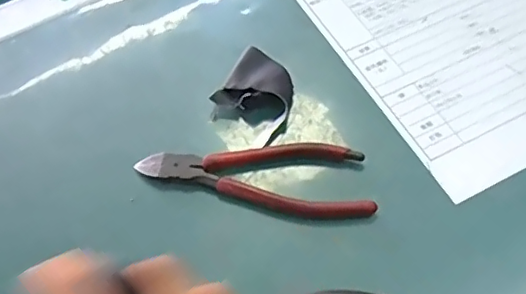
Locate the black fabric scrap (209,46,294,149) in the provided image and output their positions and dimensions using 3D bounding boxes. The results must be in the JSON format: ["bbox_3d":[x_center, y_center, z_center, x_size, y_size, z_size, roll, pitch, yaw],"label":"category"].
[{"bbox_3d":[-0.003,-0.039,0.414,0.055,0.019,0.062,32,65,20],"label":"black fabric scrap"}]

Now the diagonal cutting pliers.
[{"bbox_3d":[-0.005,0.018,0.382,0.156,0.013,0.050,6,59,6],"label":"diagonal cutting pliers"}]

